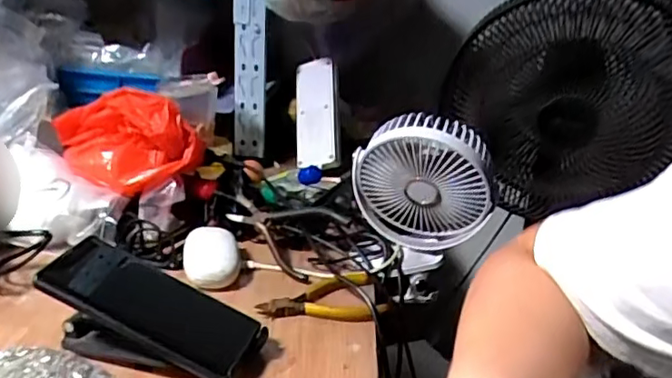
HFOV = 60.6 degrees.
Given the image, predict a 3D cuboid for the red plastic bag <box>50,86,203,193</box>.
[{"bbox_3d":[-0.271,-0.063,0.690,0.200,0.107,0.080,10,20,15],"label":"red plastic bag"}]

